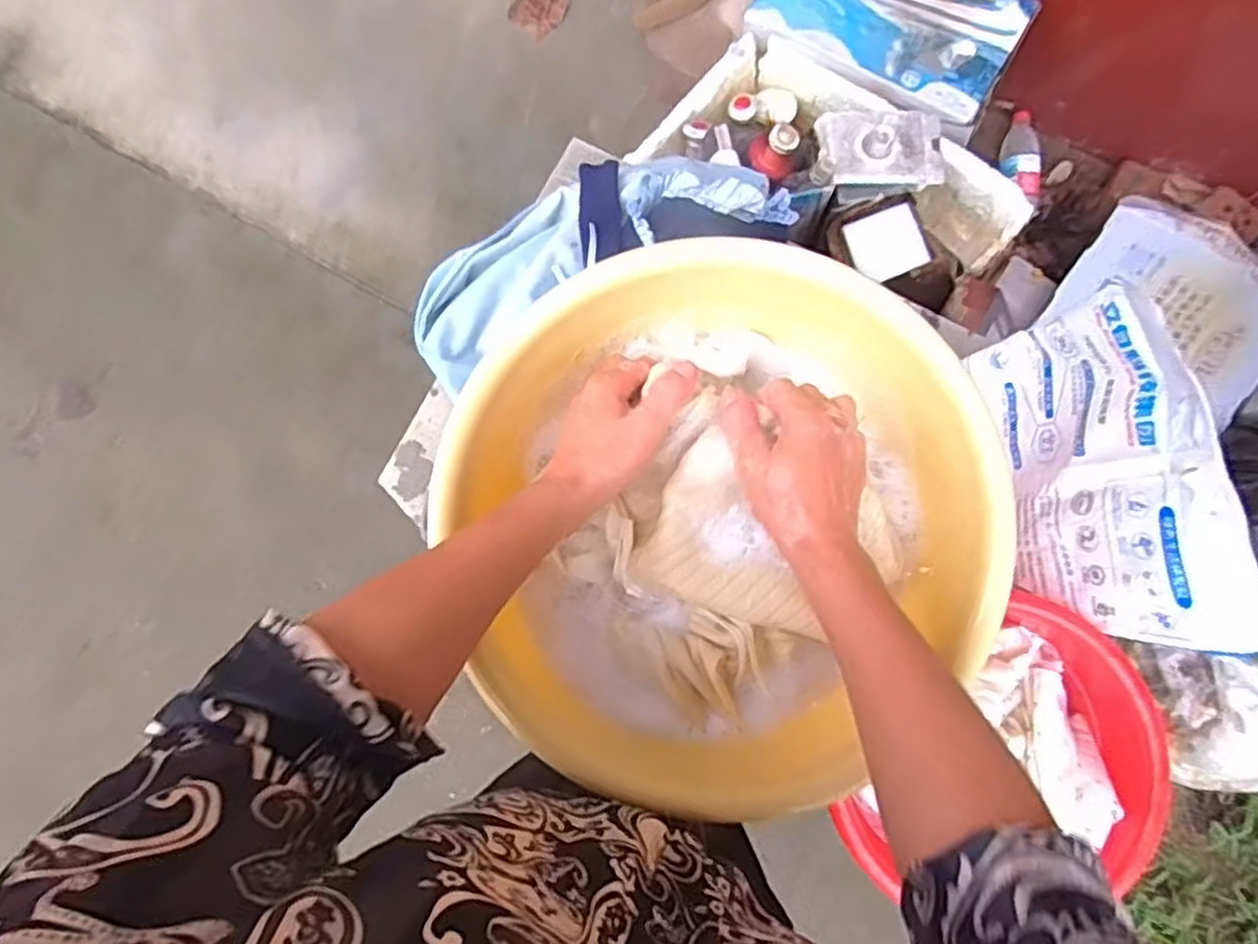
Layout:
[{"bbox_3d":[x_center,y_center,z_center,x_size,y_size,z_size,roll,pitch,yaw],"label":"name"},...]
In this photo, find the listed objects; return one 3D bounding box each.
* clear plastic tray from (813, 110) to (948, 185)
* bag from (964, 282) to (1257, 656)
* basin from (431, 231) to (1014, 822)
[{"bbox_3d":[0.404,-0.524,1.181,0.201,0.034,0.128,0,81,2],"label":"clear plastic tray"},{"bbox_3d":[0.468,0.004,0.749,0.086,0.232,0.357,-13,79,-4],"label":"bag"},{"bbox_3d":[0.066,0.025,0.534,0.340,0.111,0.354,0,81,2],"label":"basin"}]

